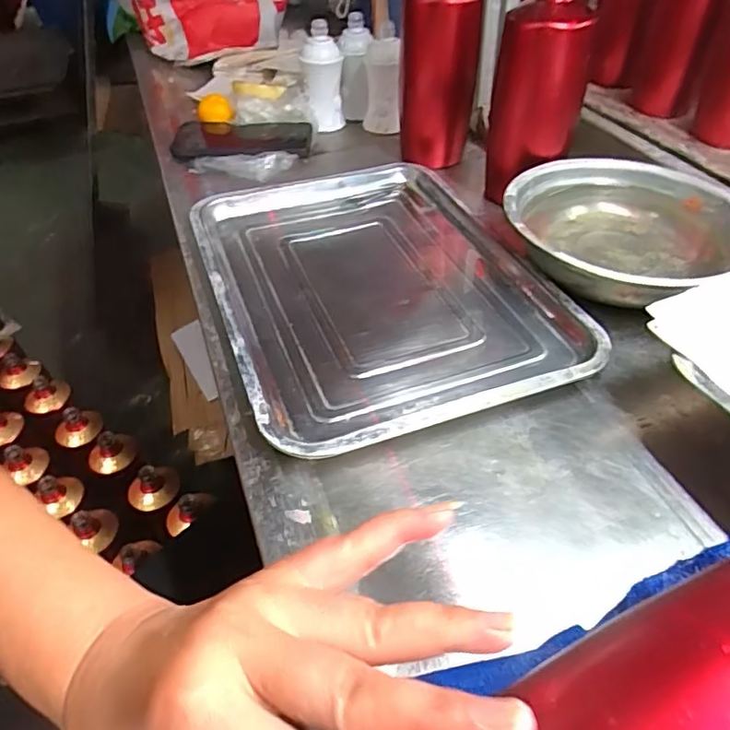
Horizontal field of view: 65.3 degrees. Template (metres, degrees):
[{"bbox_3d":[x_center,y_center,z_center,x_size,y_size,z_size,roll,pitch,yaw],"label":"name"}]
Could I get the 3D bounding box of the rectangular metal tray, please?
[{"bbox_3d":[0.003,-0.080,0.482,0.252,0.031,0.340,-19,46,-11],"label":"rectangular metal tray"}]

